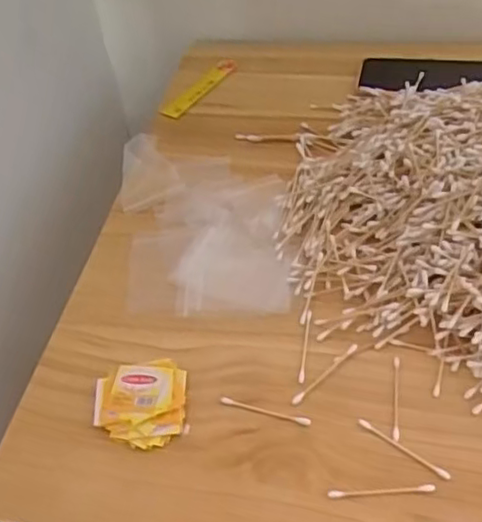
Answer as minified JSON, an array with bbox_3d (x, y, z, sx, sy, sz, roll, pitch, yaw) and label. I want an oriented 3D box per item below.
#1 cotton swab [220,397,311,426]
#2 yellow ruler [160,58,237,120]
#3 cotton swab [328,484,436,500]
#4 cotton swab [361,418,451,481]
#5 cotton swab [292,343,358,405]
[{"bbox_3d":[0.018,0.113,0.475,0.071,0.004,0.006,12,50,17],"label":"cotton swab"},{"bbox_3d":[-0.050,-0.222,0.806,0.028,0.004,0.140,29,57,17],"label":"yellow ruler"},{"bbox_3d":[0.096,0.157,0.426,0.072,0.004,0.006,-5,48,3],"label":"cotton swab"},{"bbox_3d":[0.116,0.133,0.447,0.071,0.004,0.006,29,58,29],"label":"cotton swab"},{"bbox_3d":[0.066,0.088,0.492,0.072,0.004,0.007,-36,54,-23],"label":"cotton swab"}]

